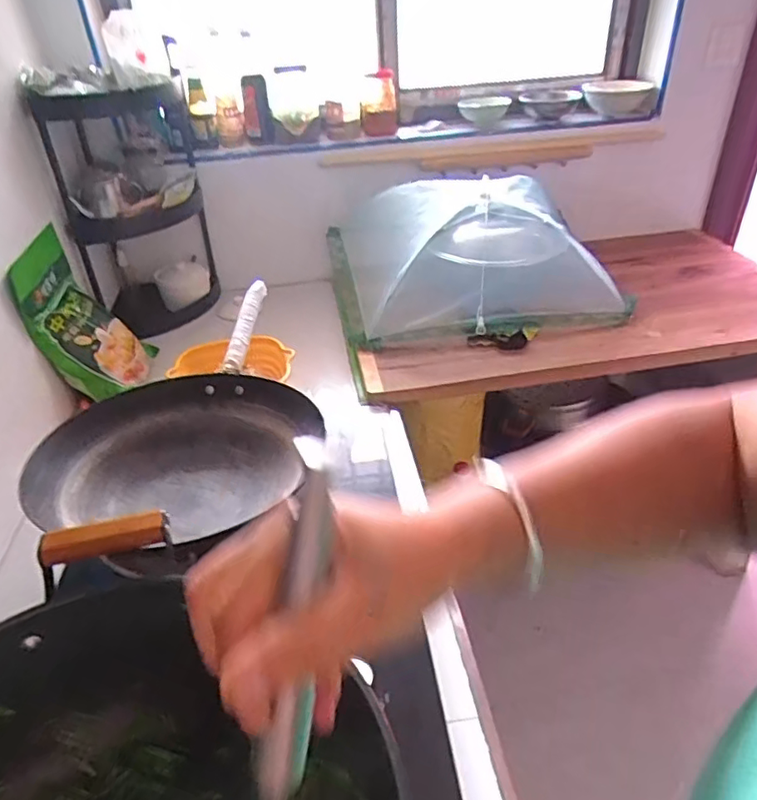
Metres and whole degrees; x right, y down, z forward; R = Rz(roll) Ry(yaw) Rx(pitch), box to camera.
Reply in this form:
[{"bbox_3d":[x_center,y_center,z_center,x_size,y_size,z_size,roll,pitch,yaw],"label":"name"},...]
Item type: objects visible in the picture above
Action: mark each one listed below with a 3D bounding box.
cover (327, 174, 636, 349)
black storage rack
[{"bbox_3d":[0.216,-0.341,1.308,0.609,0.257,0.368,-4,35,-3],"label":"cover"},{"bbox_3d":[-0.545,-0.425,1.342,0.278,0.546,0.297,-11,36,-13],"label":"black storage rack"}]

